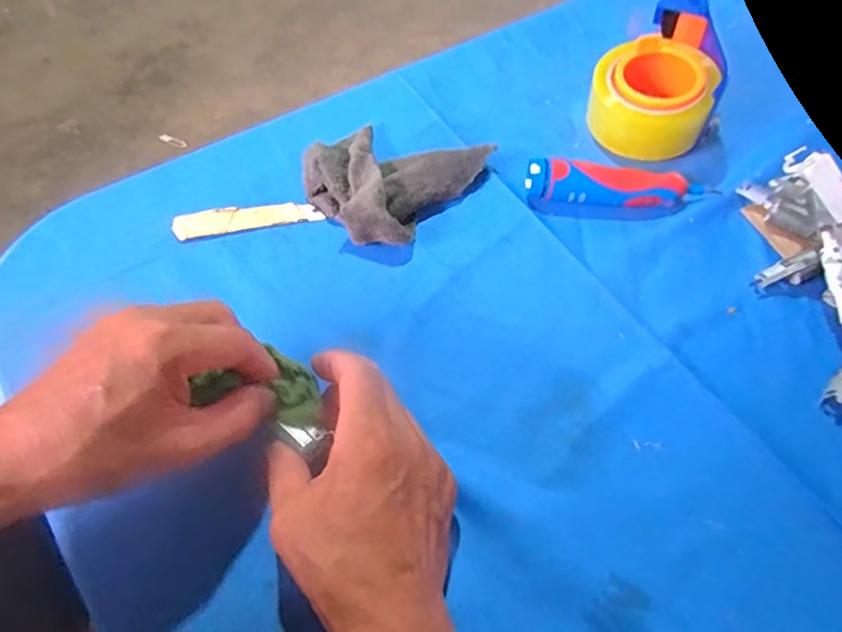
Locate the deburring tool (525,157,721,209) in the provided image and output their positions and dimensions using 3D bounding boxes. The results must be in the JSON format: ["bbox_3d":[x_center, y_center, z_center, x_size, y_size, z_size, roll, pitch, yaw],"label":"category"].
[{"bbox_3d":[0.161,-0.105,0.465,0.149,0.031,0.029,3,56,1],"label":"deburring tool"}]

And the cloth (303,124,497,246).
[{"bbox_3d":[-0.030,-0.117,0.466,0.115,0.032,0.129,34,62,19],"label":"cloth"}]

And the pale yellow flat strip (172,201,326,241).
[{"bbox_3d":[-0.134,-0.077,0.448,0.109,0.007,0.023,-12,58,-9],"label":"pale yellow flat strip"}]

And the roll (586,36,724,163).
[{"bbox_3d":[0.203,-0.193,0.510,0.101,0.062,0.101,1,56,-1],"label":"roll"}]

